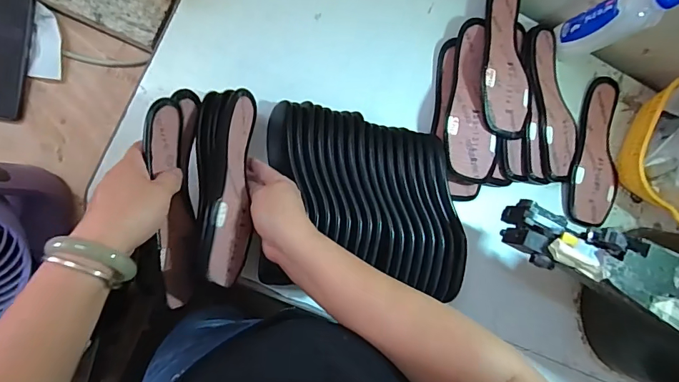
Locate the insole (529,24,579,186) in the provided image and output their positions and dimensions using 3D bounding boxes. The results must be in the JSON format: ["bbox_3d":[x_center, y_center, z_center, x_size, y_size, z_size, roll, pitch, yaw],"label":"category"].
[{"bbox_3d":[0.313,-0.124,0.595,0.084,0.025,0.213,-3,87,-31],"label":"insole"}]

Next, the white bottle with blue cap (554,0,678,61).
[{"bbox_3d":[0.345,-0.217,0.530,0.052,0.153,0.052,-10,92,-6],"label":"white bottle with blue cap"}]

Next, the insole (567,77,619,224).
[{"bbox_3d":[0.379,-0.058,0.612,0.076,0.024,0.215,3,91,-6],"label":"insole"}]

